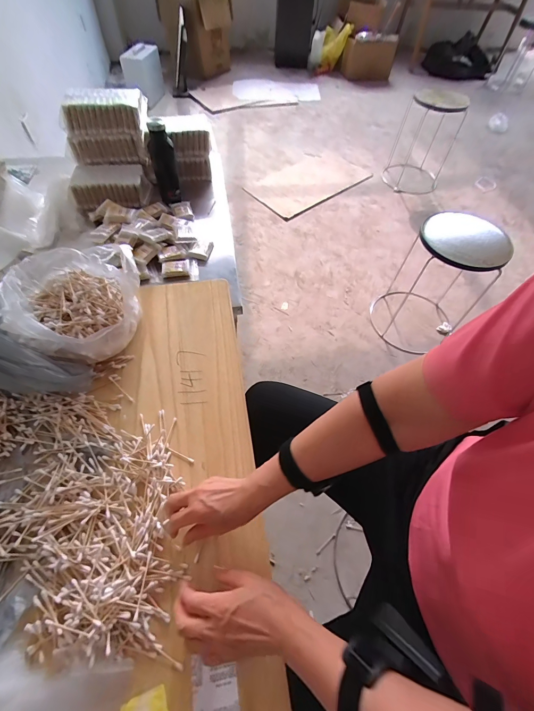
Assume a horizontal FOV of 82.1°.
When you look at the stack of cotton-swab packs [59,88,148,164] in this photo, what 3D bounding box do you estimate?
[{"bbox_3d":[-0.477,-0.683,0.923,0.236,0.149,0.100,-6,57,-6],"label":"stack of cotton-swab packs"}]

